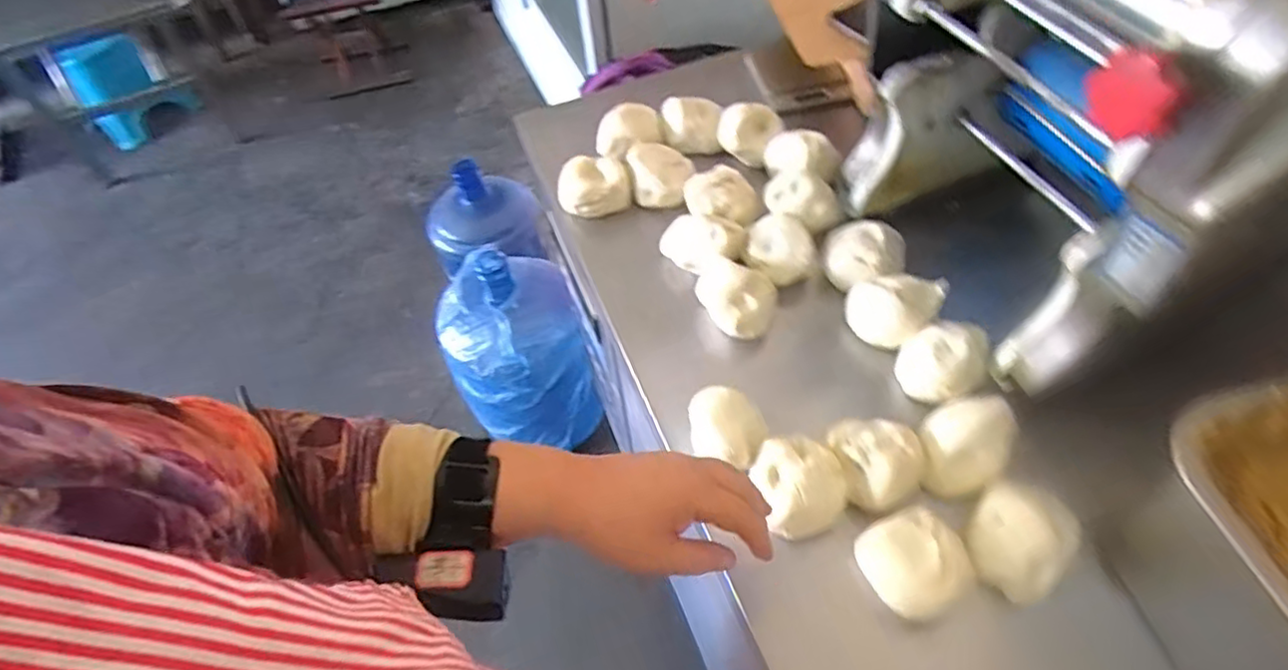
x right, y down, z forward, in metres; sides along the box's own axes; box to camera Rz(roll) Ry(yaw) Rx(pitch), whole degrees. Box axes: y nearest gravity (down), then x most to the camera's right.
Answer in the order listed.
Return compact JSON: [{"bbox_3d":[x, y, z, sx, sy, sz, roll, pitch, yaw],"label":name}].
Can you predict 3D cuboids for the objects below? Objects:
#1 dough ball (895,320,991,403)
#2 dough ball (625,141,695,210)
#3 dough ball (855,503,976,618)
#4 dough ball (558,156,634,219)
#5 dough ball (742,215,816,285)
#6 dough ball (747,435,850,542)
[{"bbox_3d":[0.260,0.023,0.576,0.065,0.043,0.067,-2,55,3],"label":"dough ball"},{"bbox_3d":[0.018,-0.178,0.731,0.068,0.050,0.058,2,55,6],"label":"dough ball"},{"bbox_3d":[0.197,0.166,0.484,0.059,0.042,0.070,-32,59,-17],"label":"dough ball"},{"bbox_3d":[-0.059,-0.170,0.744,0.077,0.044,0.071,-2,55,3],"label":"dough ball"},{"bbox_3d":[0.137,-0.086,0.664,0.070,0.046,0.067,-2,55,3],"label":"dough ball"},{"bbox_3d":[0.122,0.115,0.515,0.061,0.044,0.067,-2,55,3],"label":"dough ball"}]

